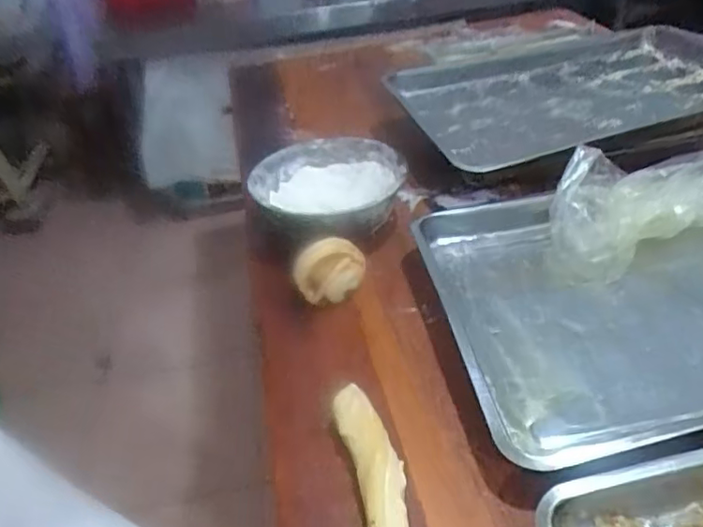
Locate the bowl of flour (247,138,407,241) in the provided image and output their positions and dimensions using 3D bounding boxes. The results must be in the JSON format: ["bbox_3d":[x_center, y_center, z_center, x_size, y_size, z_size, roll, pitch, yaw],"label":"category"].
[{"bbox_3d":[-0.033,-0.106,0.894,0.222,0.090,0.203,4,39,14],"label":"bowl of flour"}]

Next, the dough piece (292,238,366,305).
[{"bbox_3d":[-0.028,0.009,0.741,0.086,0.047,0.078,-5,37,2],"label":"dough piece"}]

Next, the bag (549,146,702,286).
[{"bbox_3d":[0.437,-0.081,0.752,0.369,0.073,0.182,-7,37,0],"label":"bag"}]

